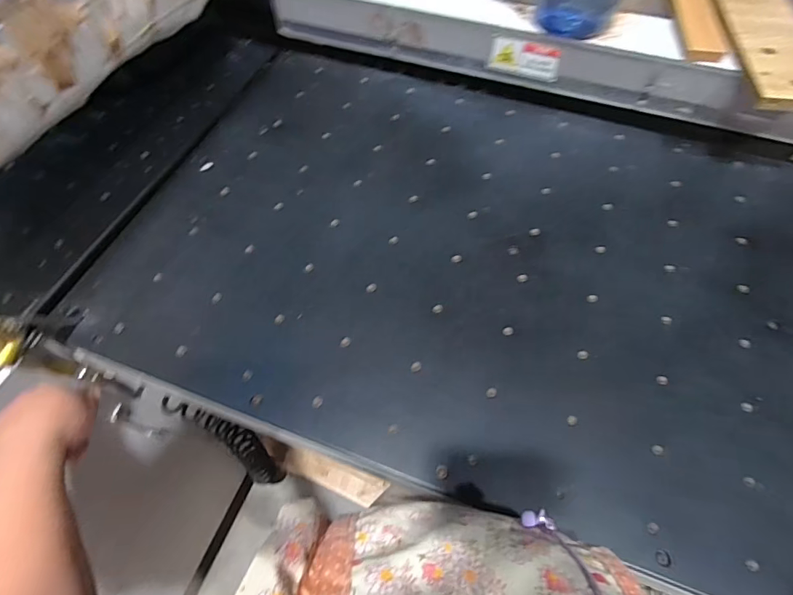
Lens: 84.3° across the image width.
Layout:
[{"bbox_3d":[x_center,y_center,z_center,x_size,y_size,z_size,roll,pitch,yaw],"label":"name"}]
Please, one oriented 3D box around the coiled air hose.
[{"bbox_3d":[-0.354,0.342,0.975,0.075,0.605,0.095,20,61,12],"label":"coiled air hose"}]

